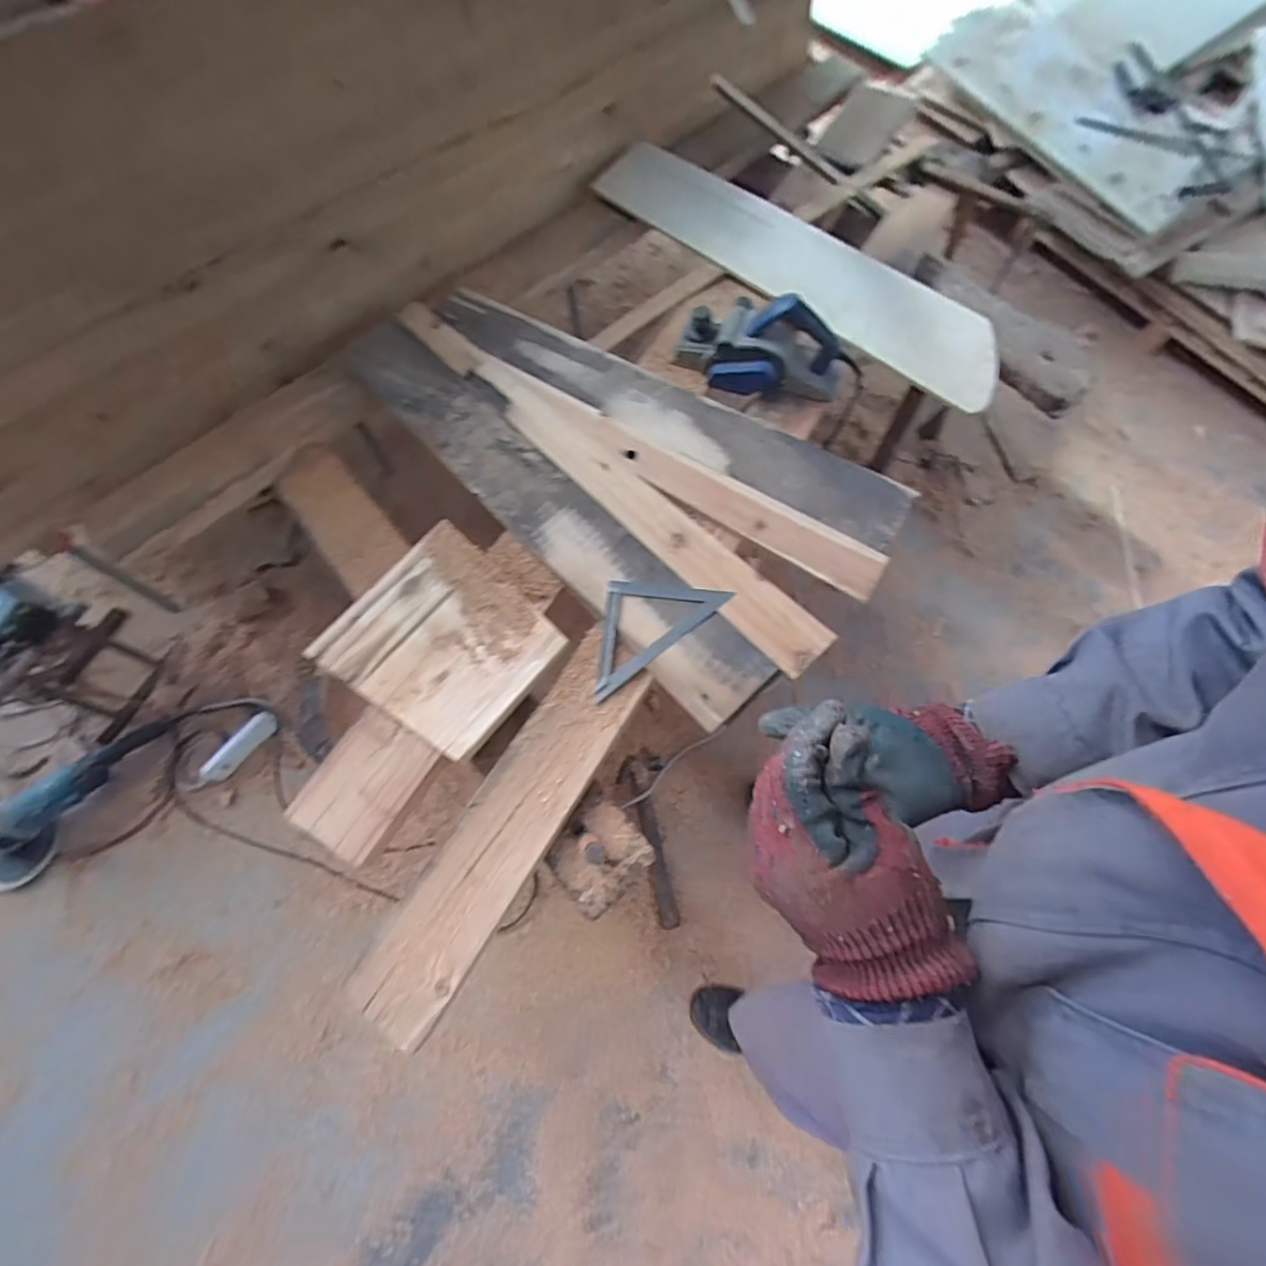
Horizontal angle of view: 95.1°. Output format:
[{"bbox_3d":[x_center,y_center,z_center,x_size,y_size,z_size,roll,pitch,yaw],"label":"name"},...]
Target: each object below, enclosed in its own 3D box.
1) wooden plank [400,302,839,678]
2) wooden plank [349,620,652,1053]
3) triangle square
[{"bbox_3d":[-0.069,-0.323,1.067,0.103,0.029,1.047,-41,75,-15],"label":"wooden plank"},{"bbox_3d":[-0.177,0.272,0.857,0.128,0.021,0.593,31,71,8],"label":"wooden plank"},{"bbox_3d":[0.012,-0.029,0.955,0.270,0.014,0.142,-37,74,-14],"label":"triangle square"}]

